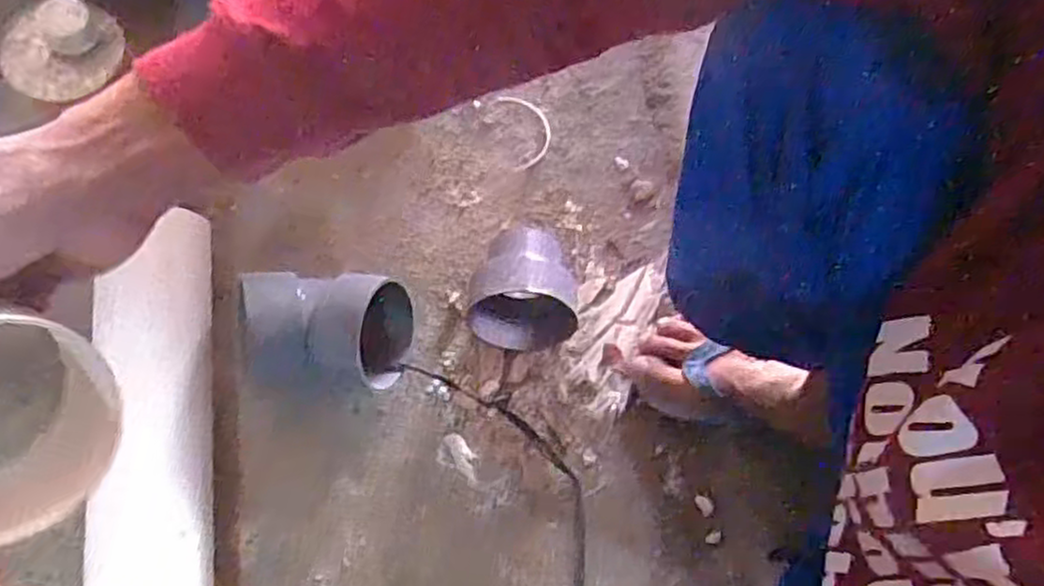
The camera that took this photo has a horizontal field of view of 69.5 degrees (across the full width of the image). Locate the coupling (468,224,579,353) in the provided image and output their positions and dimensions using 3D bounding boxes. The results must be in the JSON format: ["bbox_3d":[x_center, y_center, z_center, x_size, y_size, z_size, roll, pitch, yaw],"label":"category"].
[{"bbox_3d":[0.007,-0.002,0.659,0.093,0.091,0.098,0,73,-2],"label":"coupling"}]

